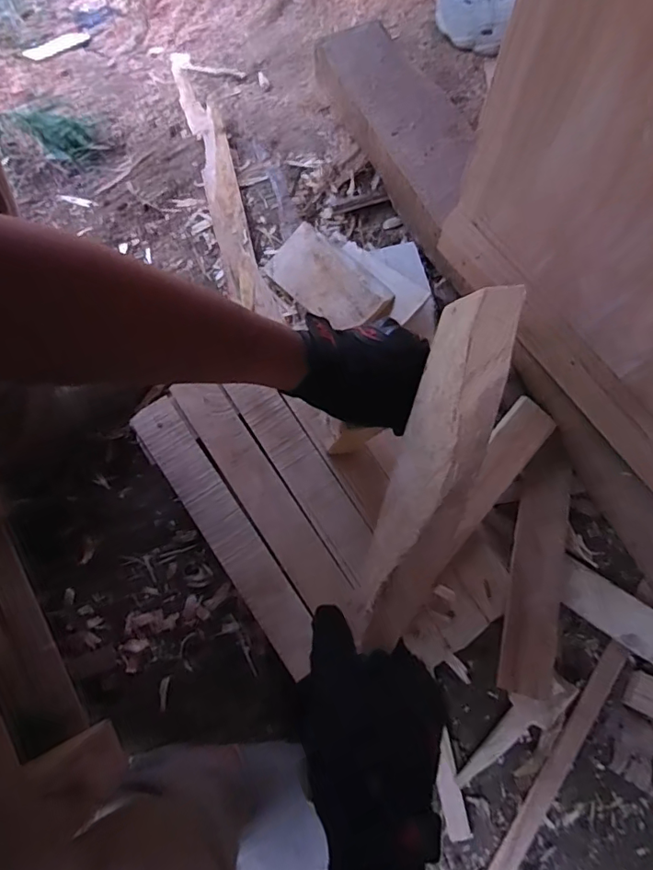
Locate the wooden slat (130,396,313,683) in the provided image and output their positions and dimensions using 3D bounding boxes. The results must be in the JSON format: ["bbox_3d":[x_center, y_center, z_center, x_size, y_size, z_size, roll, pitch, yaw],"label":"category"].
[{"bbox_3d":[-0.116,0.108,0.596,0.053,0.009,0.344,-35,80,-3],"label":"wooden slat"}]

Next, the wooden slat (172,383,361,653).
[{"bbox_3d":[-0.070,0.078,0.604,0.055,0.013,0.332,-34,80,-3],"label":"wooden slat"}]

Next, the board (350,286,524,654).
[{"bbox_3d":[0.074,0.019,0.356,0.015,0.082,0.249,23,80,-27],"label":"board"}]

